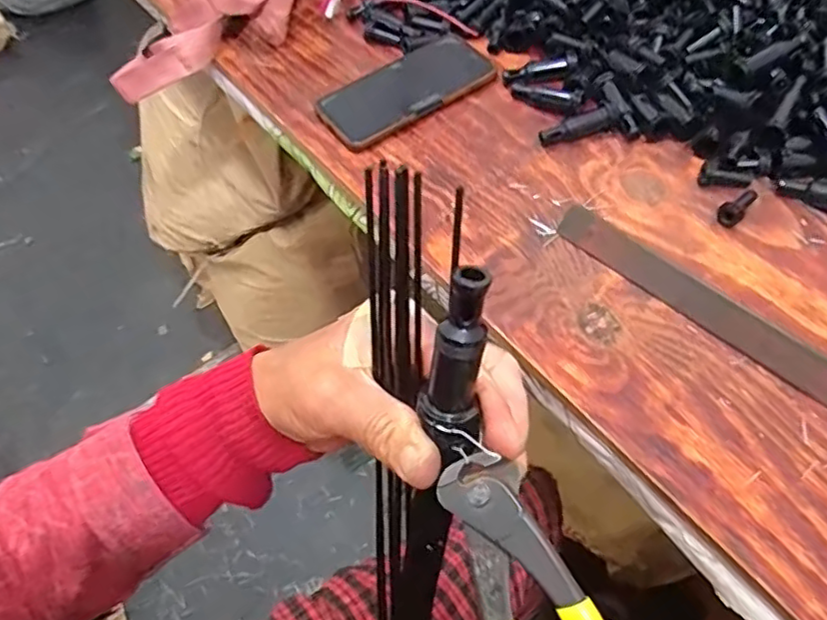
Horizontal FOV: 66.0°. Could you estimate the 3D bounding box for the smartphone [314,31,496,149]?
[{"bbox_3d":[-0.006,-0.205,0.590,0.165,0.008,0.076,-32,59,-16],"label":"smartphone"}]

